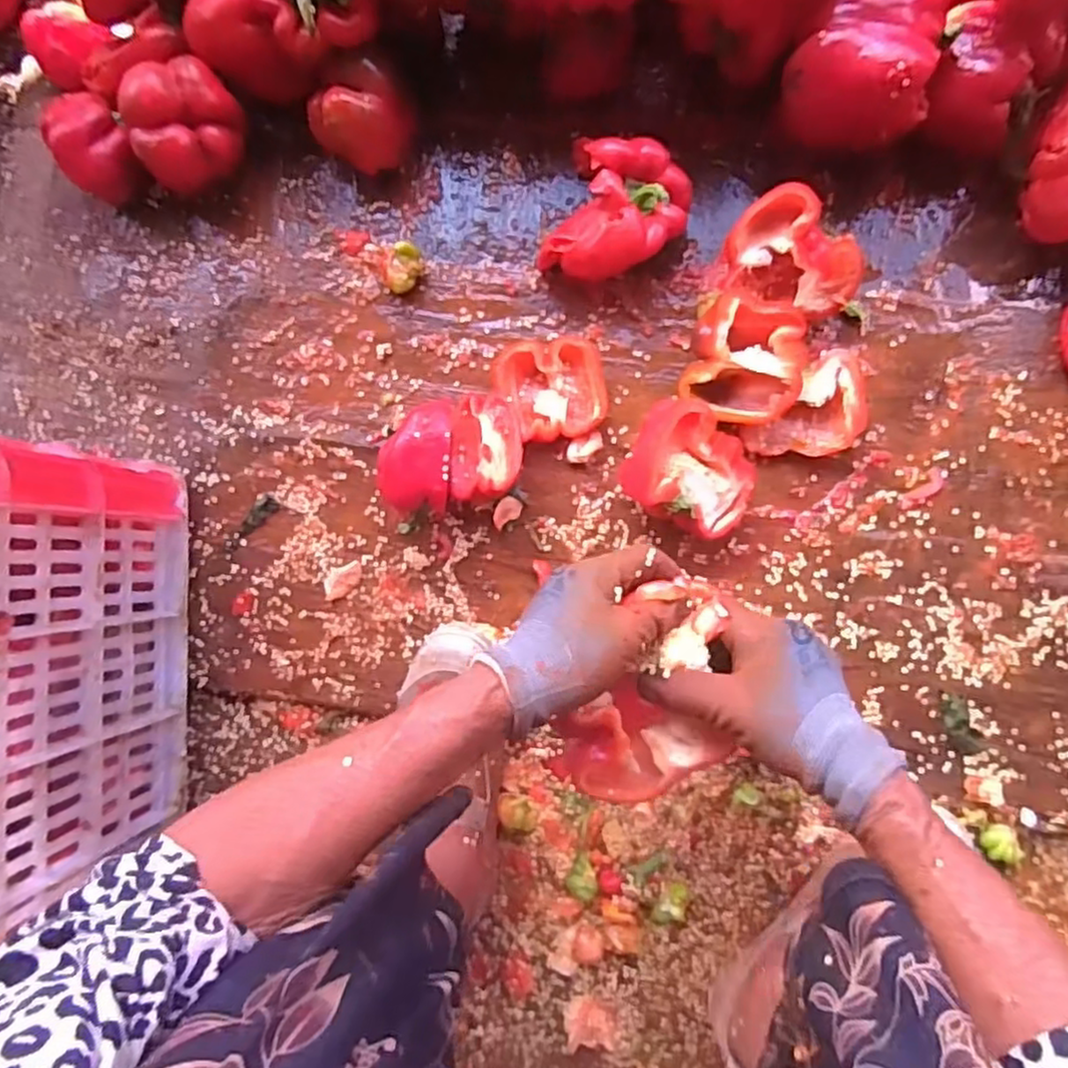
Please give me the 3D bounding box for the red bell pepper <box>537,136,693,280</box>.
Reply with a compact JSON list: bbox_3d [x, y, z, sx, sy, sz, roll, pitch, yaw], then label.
[{"bbox_3d":[0.062,-0.246,0.549,0.104,0.074,0.112,25,90,8],"label":"red bell pepper"}]

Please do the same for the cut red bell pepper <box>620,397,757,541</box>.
[{"bbox_3d":[0.120,-0.046,0.528,0.095,0.072,0.082,29,90,8],"label":"cut red bell pepper"}]

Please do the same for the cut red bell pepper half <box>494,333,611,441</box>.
[{"bbox_3d":[0.015,-0.116,0.563,0.085,0.031,0.077,-9,85,6],"label":"cut red bell pepper half"}]

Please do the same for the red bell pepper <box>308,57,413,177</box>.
[{"bbox_3d":[-0.143,-0.340,0.576,0.061,0.072,0.061,0,86,7],"label":"red bell pepper"}]

